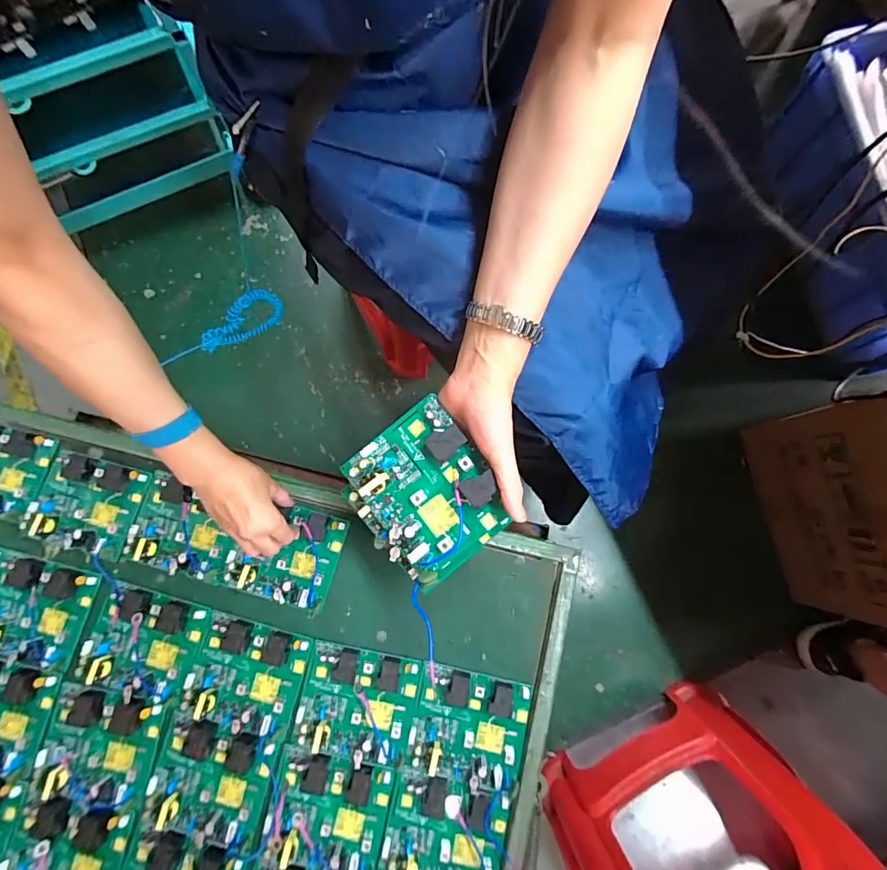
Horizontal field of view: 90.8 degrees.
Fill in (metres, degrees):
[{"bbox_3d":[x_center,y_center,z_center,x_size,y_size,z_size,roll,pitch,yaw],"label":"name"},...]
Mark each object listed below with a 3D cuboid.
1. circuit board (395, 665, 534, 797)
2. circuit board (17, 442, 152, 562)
[{"bbox_3d":[0.027,0.334,0.495,0.124,0.020,0.117,14,81,4],"label":"circuit board"},{"bbox_3d":[-0.457,0.083,0.553,0.134,0.028,0.116,17,82,4],"label":"circuit board"}]

